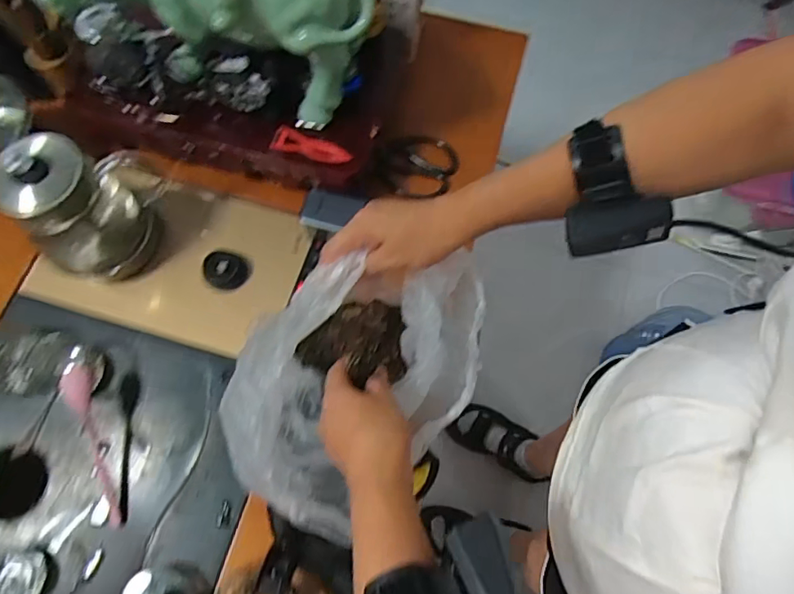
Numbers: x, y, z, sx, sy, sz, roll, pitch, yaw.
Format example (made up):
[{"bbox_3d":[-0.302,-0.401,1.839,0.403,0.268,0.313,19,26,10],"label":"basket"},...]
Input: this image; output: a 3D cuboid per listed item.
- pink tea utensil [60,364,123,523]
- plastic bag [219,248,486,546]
[{"bbox_3d":[-0.335,0.163,0.570,0.030,0.029,0.178,-16,90,-7],"label":"pink tea utensil"},{"bbox_3d":[-0.030,0.080,0.486,0.167,0.185,0.249,42,75,13],"label":"plastic bag"}]

